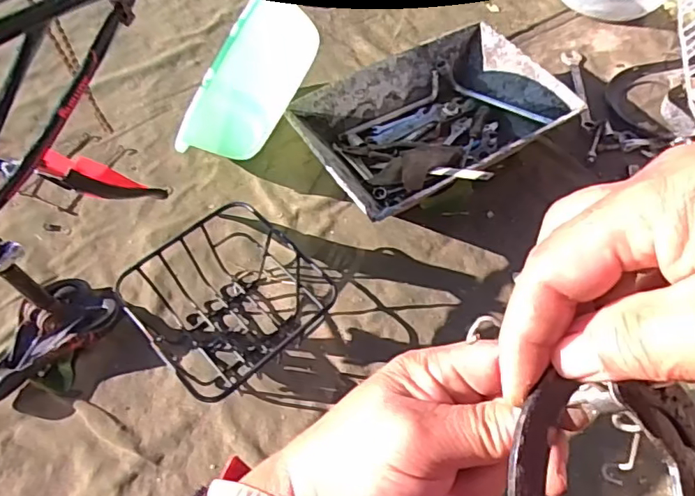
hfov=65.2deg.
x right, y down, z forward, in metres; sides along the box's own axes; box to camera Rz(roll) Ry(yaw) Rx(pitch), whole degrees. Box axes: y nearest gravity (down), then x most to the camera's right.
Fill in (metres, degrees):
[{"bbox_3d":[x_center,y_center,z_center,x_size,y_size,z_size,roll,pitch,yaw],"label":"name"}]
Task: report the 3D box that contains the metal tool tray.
[{"bbox_3d":[0.160,-0.231,1.032,0.473,0.100,0.307,-31,61,-17],"label":"metal tool tray"}]

